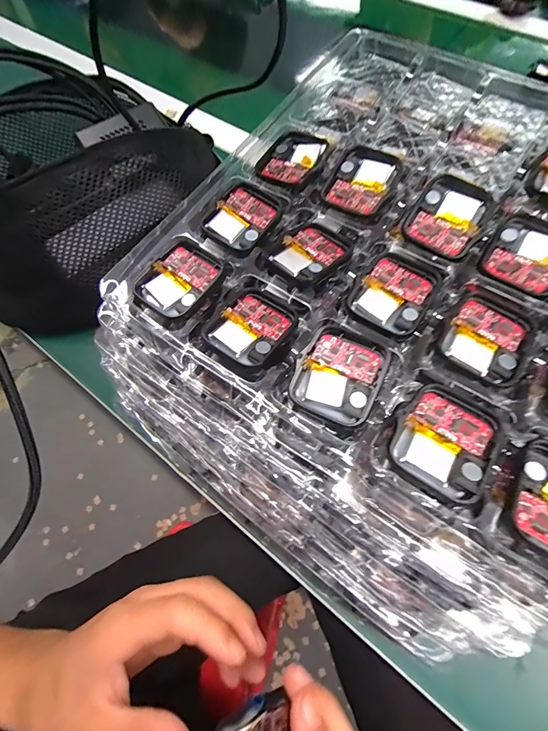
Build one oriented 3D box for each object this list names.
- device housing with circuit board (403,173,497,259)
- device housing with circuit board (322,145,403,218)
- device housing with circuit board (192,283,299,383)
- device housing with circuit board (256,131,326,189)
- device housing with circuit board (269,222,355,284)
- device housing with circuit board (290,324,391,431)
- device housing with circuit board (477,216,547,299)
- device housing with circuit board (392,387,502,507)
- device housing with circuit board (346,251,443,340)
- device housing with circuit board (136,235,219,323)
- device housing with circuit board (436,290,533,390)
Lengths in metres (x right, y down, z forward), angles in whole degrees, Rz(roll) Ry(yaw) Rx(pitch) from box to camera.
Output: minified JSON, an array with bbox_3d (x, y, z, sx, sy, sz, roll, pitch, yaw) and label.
[{"bbox_3d":[0.096,-0.082,0.176,0.037,0.004,0.042,36,89,8],"label":"device housing with circuit board"},{"bbox_3d":[0.054,-0.110,0.192,0.036,0.013,0.044,31,73,14],"label":"device housing with circuit board"},{"bbox_3d":[-0.012,-0.019,0.162,0.041,0.010,0.047,33,73,14],"label":"device housing with circuit board"},{"bbox_3d":[0.013,-0.133,0.205,0.035,0.007,0.041,35,73,15],"label":"device housing with circuit board"},{"bbox_3d":[0.022,-0.064,0.179,0.042,0.010,0.035,-40,72,-13],"label":"device housing with circuit board"},{"bbox_3d":[0.030,0.004,0.148,0.036,0.006,0.042,27,72,13],"label":"device housing with circuit board"},{"bbox_3d":[0.131,-0.057,0.166,0.035,0.005,0.042,34,73,15],"label":"device housing with circuit board"},{"bbox_3d":[0.071,0.030,0.135,0.037,0.008,0.042,28,72,13],"label":"device housing with circuit board"},{"bbox_3d":[0.062,-0.037,0.167,0.036,0.008,0.042,34,73,15],"label":"device housing with circuit board"},{"bbox_3d":[-0.050,-0.046,0.171,0.036,0.006,0.043,34,73,15],"label":"device housing with circuit board"},{"bbox_3d":[0.102,-0.014,0.154,0.035,0.004,0.041,30,72,14],"label":"device housing with circuit board"}]

